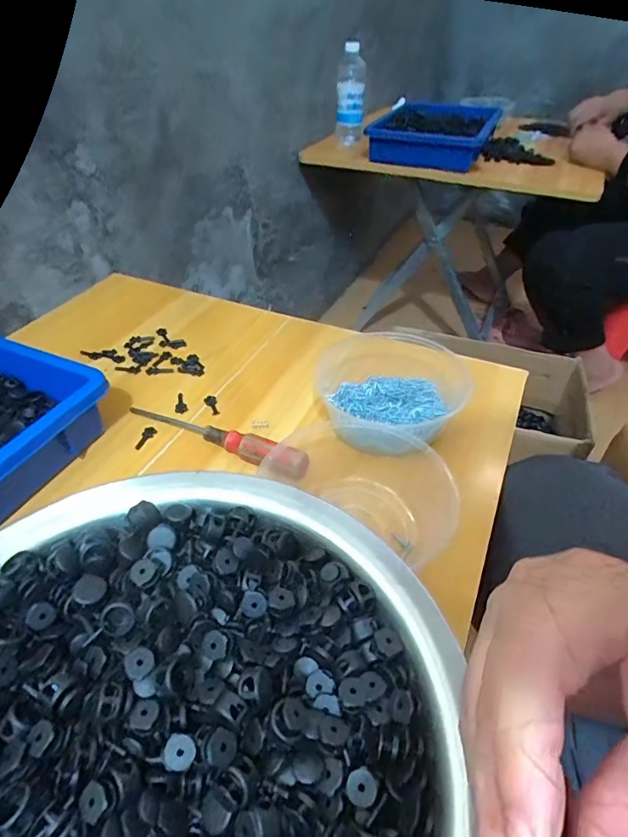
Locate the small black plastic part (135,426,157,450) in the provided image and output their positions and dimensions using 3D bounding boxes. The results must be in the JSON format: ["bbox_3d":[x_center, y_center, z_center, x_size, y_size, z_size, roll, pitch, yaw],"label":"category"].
[{"bbox_3d":[-0.163,0.020,0.475,0.013,0.008,0.027,9,43,10],"label":"small black plastic part"}]

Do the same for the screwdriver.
[{"bbox_3d":[-0.095,0.011,0.456,0.195,0.029,0.022,22,46,22],"label":"screwdriver"}]

